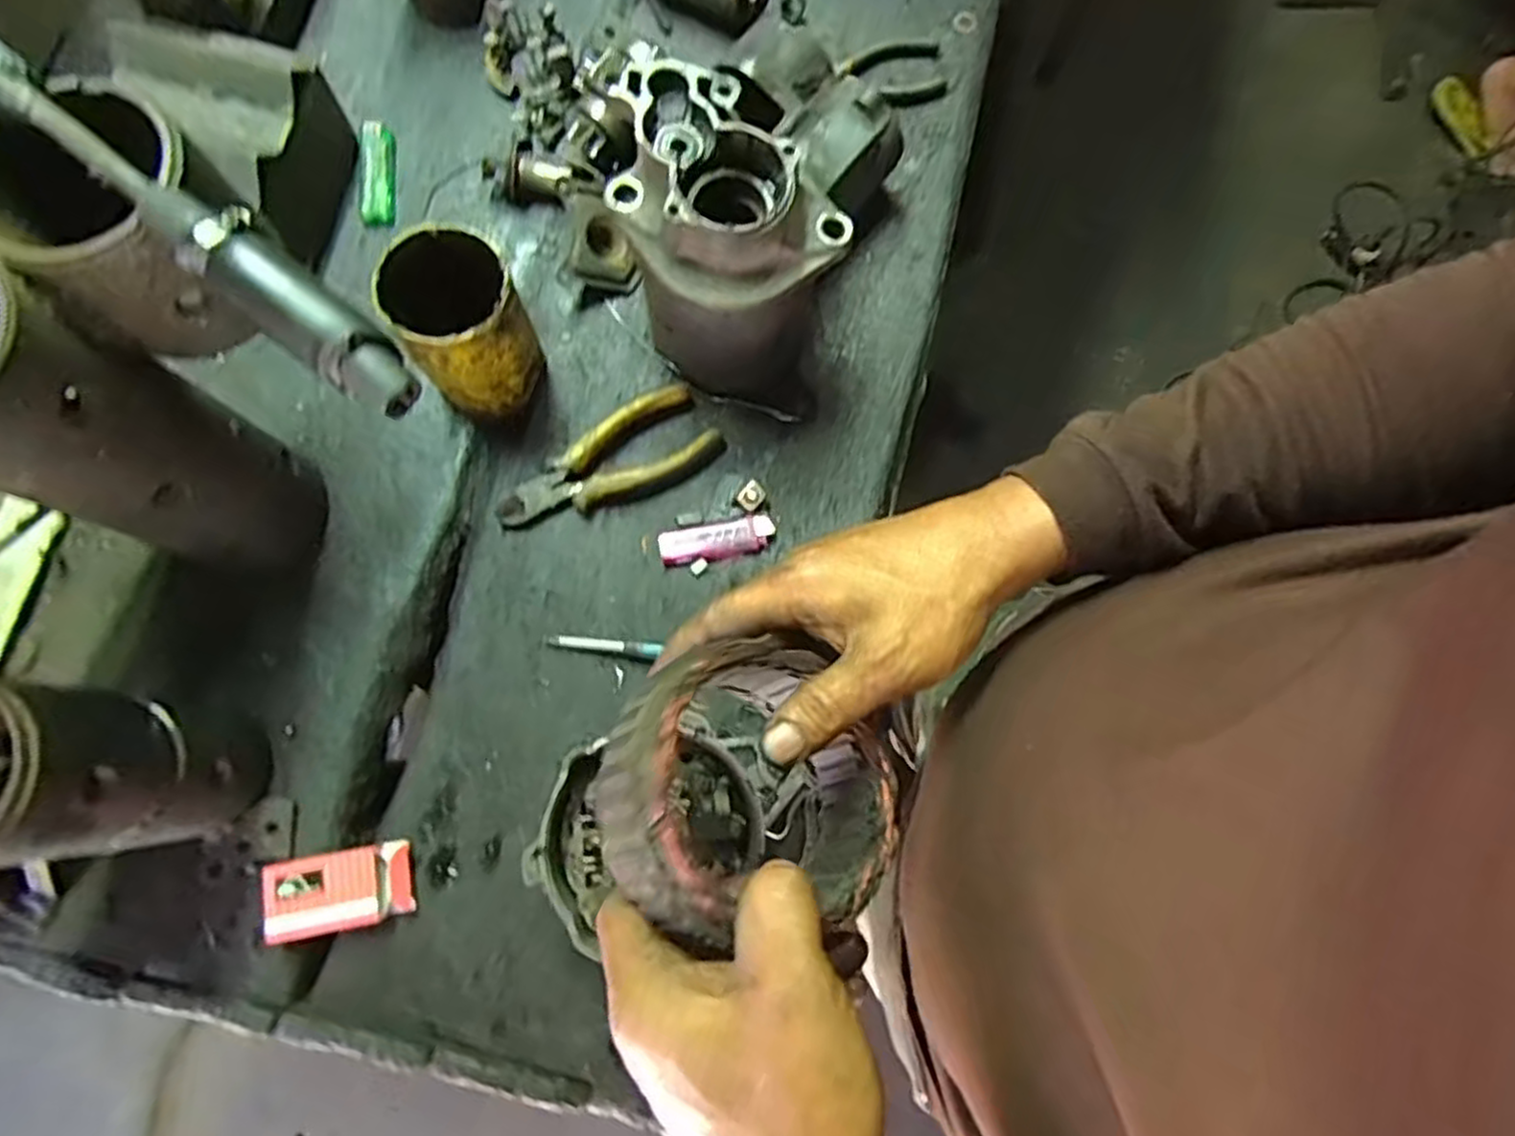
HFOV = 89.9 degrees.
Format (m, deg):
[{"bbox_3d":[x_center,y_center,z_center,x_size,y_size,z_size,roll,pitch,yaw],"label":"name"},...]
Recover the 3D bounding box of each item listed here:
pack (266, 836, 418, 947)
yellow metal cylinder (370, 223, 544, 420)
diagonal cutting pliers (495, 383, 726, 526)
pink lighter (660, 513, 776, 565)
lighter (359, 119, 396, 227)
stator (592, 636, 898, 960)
[{"bbox_3d":[-0.251,0.192,0.454,0.080,0.024,0.043,-10,79,-4],"label":"pack"},{"bbox_3d":[-0.180,-0.148,0.483,0.072,0.118,0.070,0,79,-2],"label":"yellow metal cylinder"},{"bbox_3d":[-0.101,-0.067,0.523,0.155,0.022,0.054,-32,81,-7],"label":"diagonal cutting pliers"},{"bbox_3d":[-0.028,-0.019,0.524,0.078,0.013,0.025,-10,79,-3],"label":"pink lighter"},{"bbox_3d":[-0.280,-0.293,0.561,0.025,0.012,0.082,-3,79,-2],"label":"lighter"},{"bbox_3d":[-0.005,0.087,0.299,0.113,0.045,0.111,13,64,-29],"label":"stator"}]

